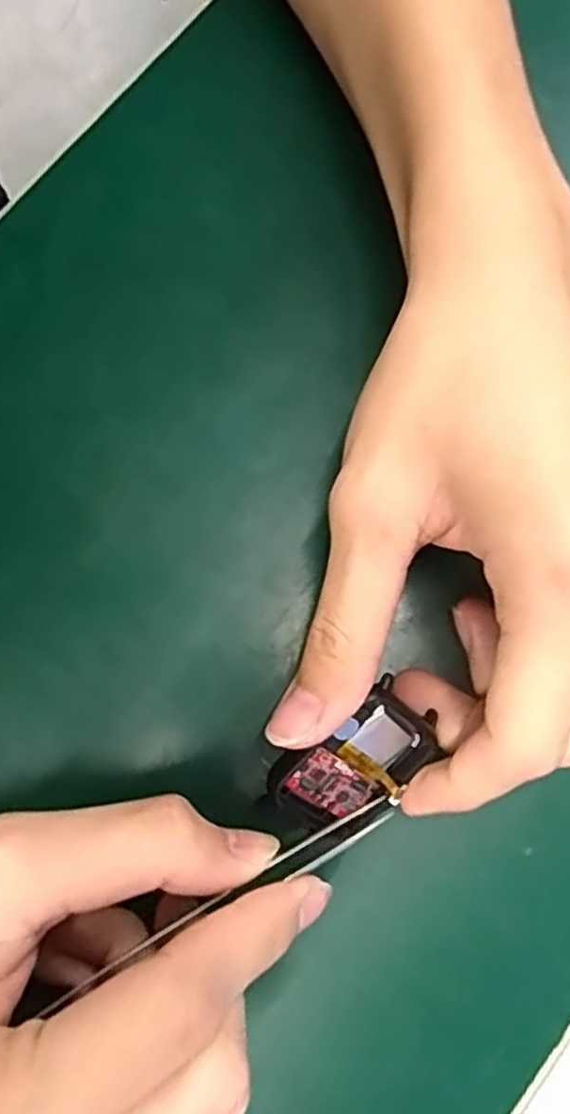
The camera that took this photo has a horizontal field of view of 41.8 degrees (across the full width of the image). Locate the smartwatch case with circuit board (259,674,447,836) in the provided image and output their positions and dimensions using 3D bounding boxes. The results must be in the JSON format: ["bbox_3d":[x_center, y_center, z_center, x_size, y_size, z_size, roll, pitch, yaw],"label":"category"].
[{"bbox_3d":[0.019,0.059,0.207,0.046,0.007,0.033,-40,123,2],"label":"smartwatch case with circuit board"}]

